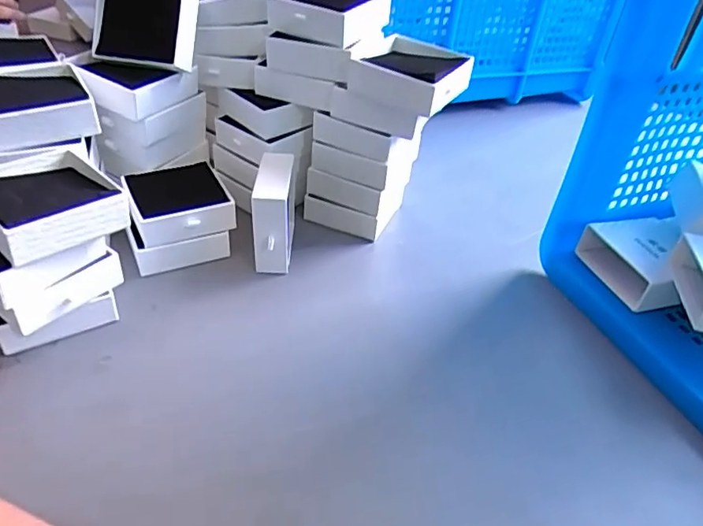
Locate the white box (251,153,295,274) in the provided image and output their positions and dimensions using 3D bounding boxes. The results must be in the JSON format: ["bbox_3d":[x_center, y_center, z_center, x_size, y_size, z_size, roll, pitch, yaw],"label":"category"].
[{"bbox_3d":[-0.077,-0.049,0.559,0.039,0.089,0.096,2,38,-5],"label":"white box"}]

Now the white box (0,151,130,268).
[{"bbox_3d":[-0.232,-0.047,0.419,0.097,0.035,0.091,33,46,31],"label":"white box"}]

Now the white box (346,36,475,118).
[{"bbox_3d":[0.059,-0.179,0.529,0.097,0.038,0.096,25,42,23],"label":"white box"}]

